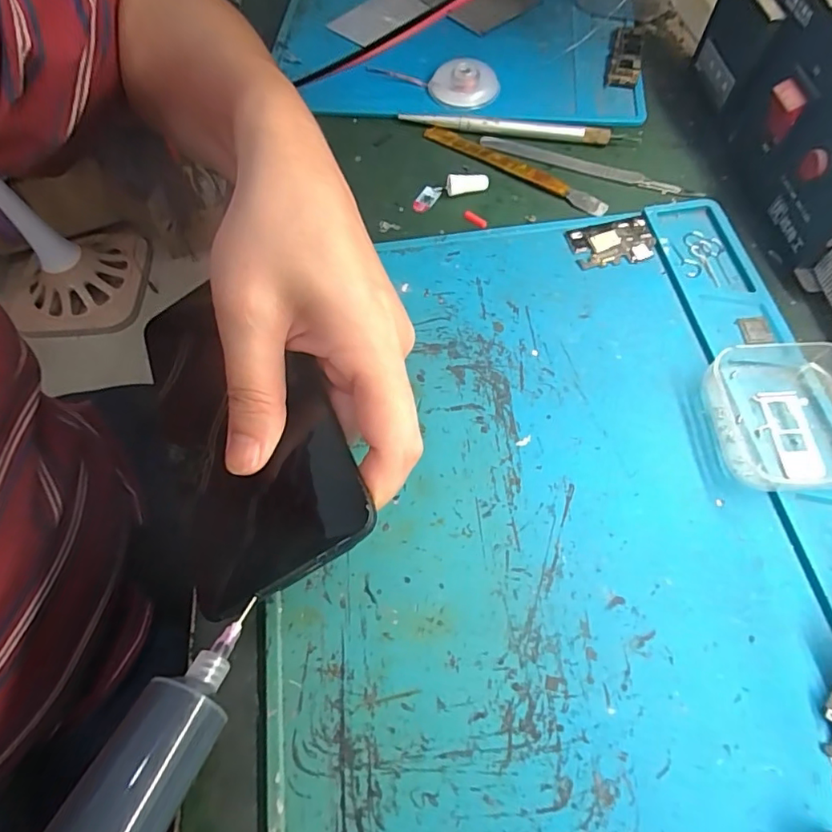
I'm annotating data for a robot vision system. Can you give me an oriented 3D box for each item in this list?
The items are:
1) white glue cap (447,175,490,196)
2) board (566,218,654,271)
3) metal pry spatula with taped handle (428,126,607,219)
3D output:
[{"bbox_3d":[0.029,-0.133,0.295,0.023,0.010,0.008,-10,63,-2],"label":"white glue cap"},{"bbox_3d":[0.104,-0.092,0.273,0.044,0.005,0.028,-8,63,-1],"label":"board"},{"bbox_3d":[0.057,-0.148,0.303,0.121,0.004,0.012,32,69,17],"label":"metal pry spatula with taped handle"}]

